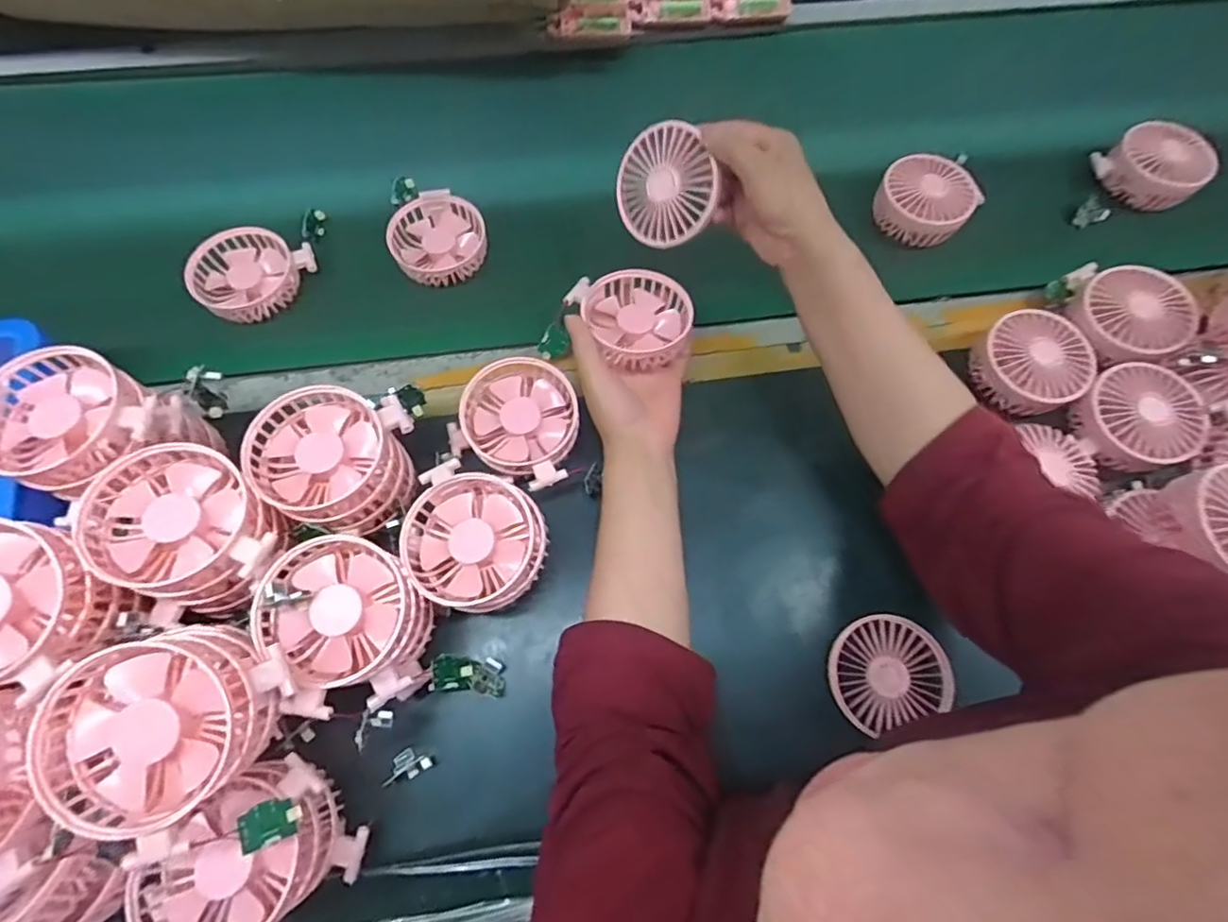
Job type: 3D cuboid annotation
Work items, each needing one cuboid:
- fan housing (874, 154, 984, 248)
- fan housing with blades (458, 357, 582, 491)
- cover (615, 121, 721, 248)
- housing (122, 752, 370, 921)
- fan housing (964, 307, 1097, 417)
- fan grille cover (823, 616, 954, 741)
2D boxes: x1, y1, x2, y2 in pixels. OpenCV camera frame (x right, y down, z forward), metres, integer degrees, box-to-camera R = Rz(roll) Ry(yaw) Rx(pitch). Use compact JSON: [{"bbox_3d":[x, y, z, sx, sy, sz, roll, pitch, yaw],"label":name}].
[{"bbox_3d":[0.310,-0.260,0.585,0.091,0.049,0.086,1,68,-1],"label":"fan housing"},{"bbox_3d":[-0.072,-0.034,0.474,0.100,0.031,0.088,29,70,10],"label":"fan housing with blades"},{"bbox_3d":[0.038,-0.215,0.464,0.009,0.082,0.087,-27,90,-52],"label":"cover"},{"bbox_3d":[-0.225,0.242,0.364,0.109,0.080,0.088,-24,71,-10],"label":"housing"},{"bbox_3d":[0.369,-0.087,0.515,0.093,0.047,0.085,1,68,-1],"label":"fan housing"},{"bbox_3d":[0.206,0.158,0.447,0.086,0.014,0.077,-15,69,-7],"label":"fan grille cover"}]

